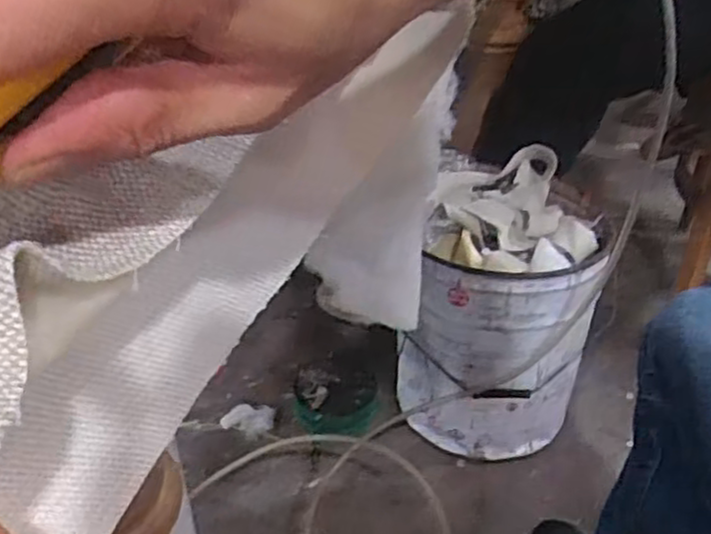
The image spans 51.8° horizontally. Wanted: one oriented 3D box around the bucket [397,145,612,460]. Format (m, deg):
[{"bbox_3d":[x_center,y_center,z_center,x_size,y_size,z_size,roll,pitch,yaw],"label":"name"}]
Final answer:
[{"bbox_3d":[0.192,0.075,1.060,0.235,0.363,0.251,-5,37,-8],"label":"bucket"}]

